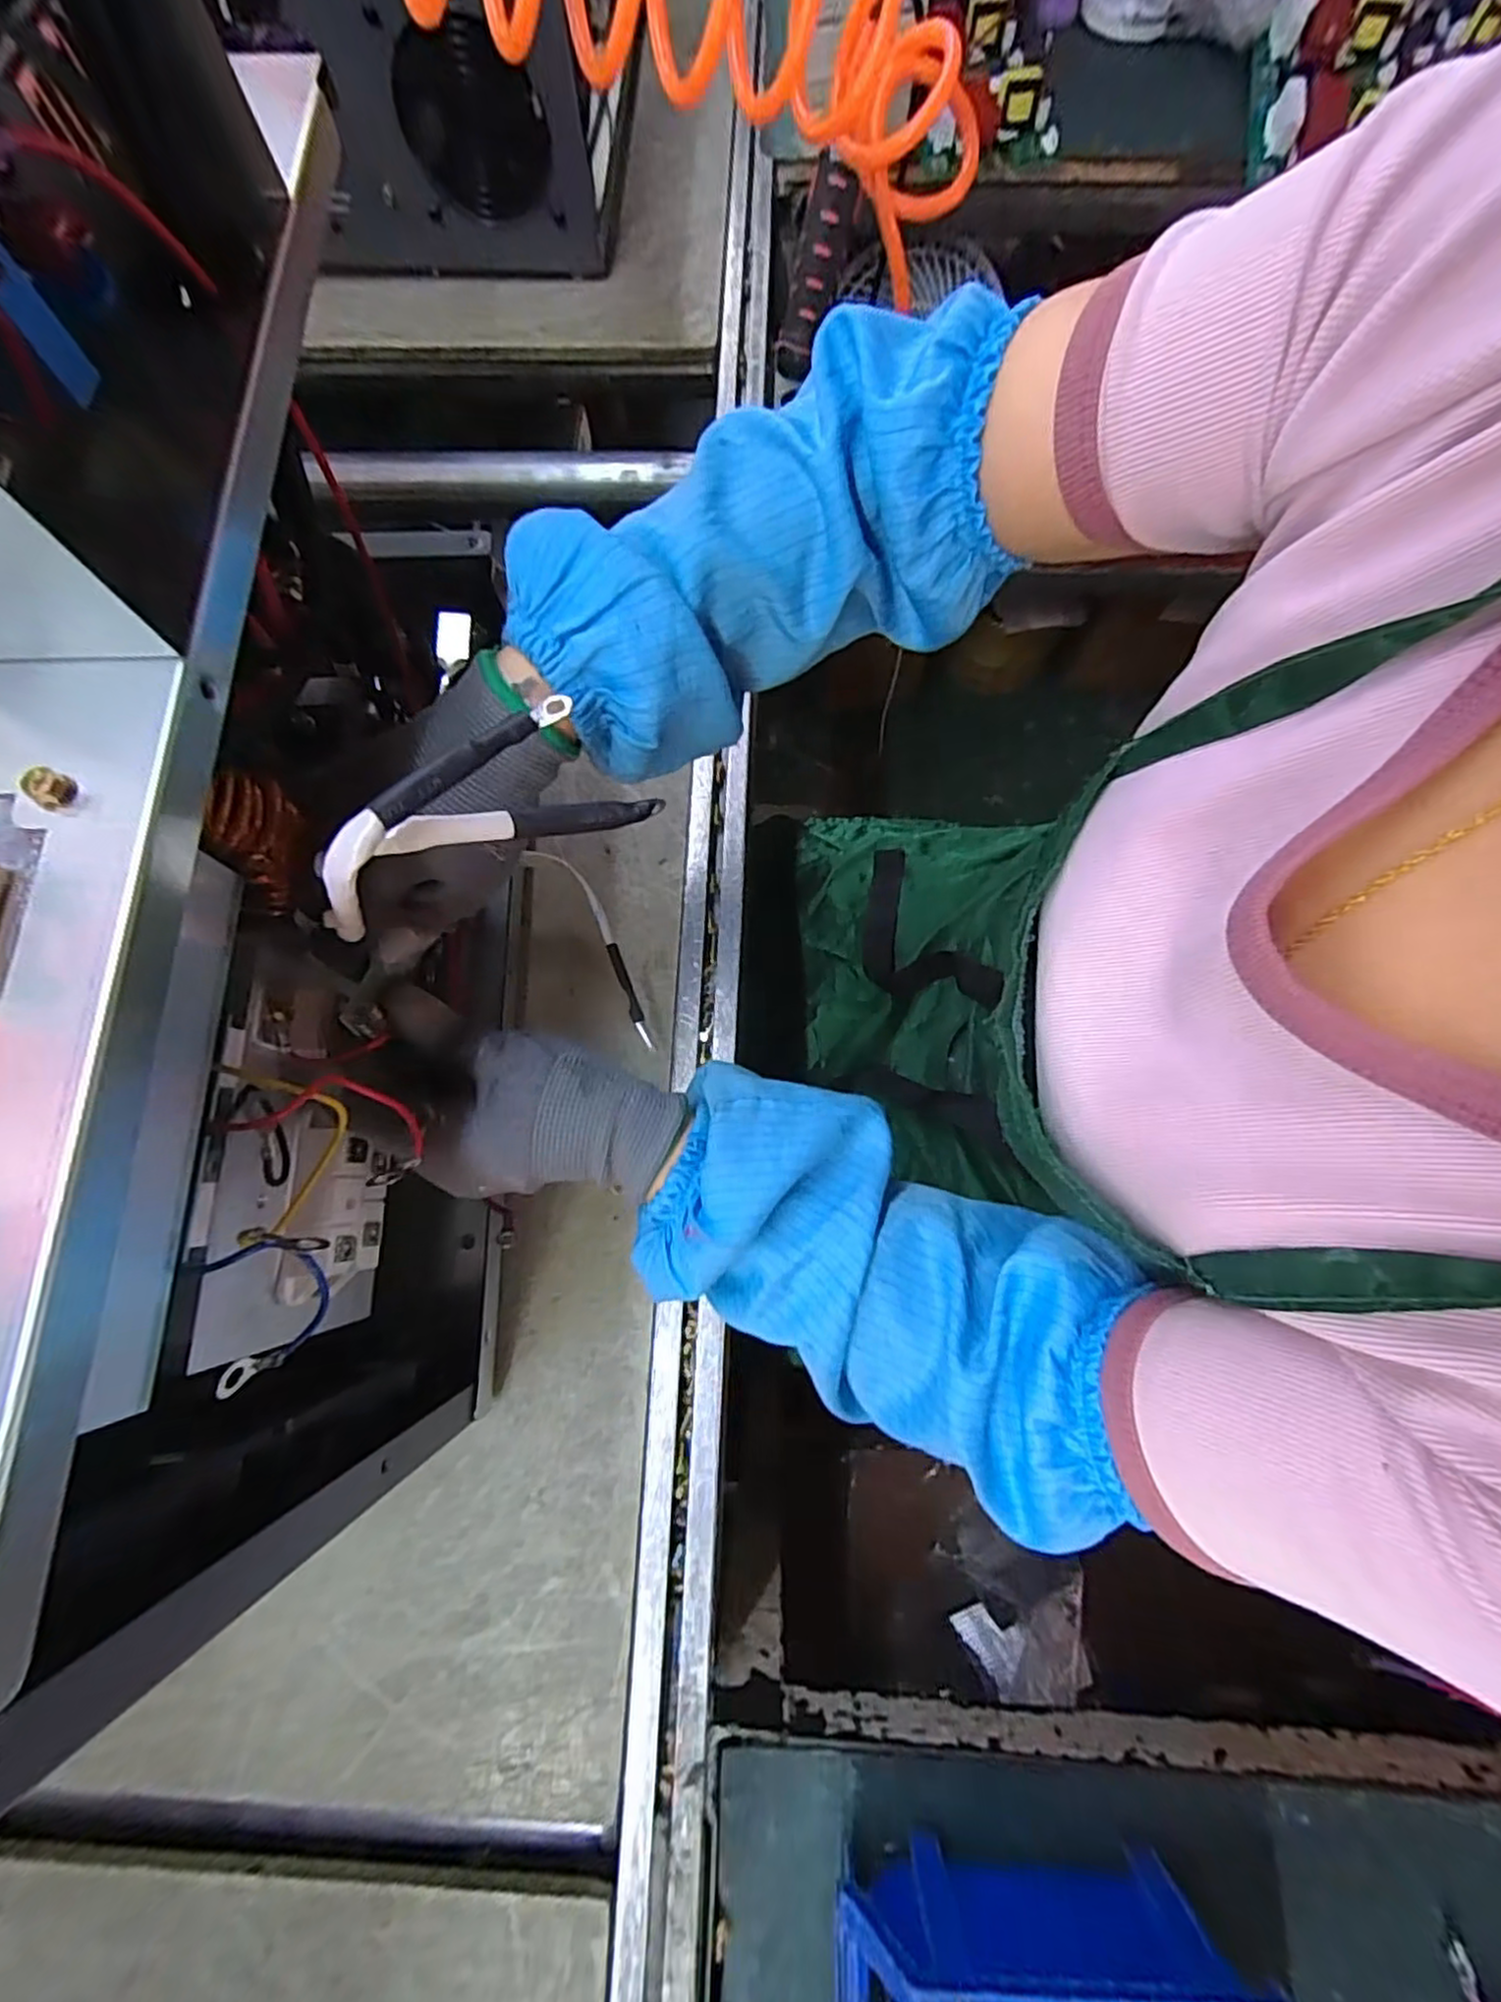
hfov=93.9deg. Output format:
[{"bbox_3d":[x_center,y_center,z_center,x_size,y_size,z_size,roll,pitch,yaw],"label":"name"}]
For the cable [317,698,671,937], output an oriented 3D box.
[{"bbox_3d":[-0.088,-0.068,0.243,0.117,0.047,0.036,-24,76,-31],"label":"cable"}]

